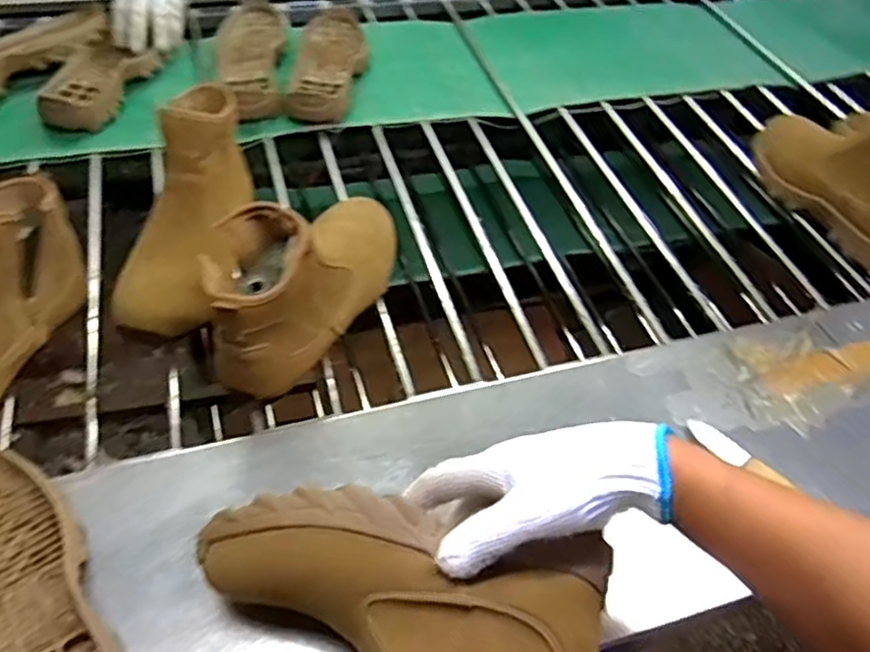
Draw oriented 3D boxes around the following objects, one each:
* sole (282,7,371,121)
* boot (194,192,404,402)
[{"bbox_3d":[-0.148,-0.379,0.990,0.101,0.046,0.264,2,50,-4],"label":"sole"},{"bbox_3d":[-0.113,-0.065,0.637,0.087,0.128,0.237,26,52,15],"label":"boot"}]

